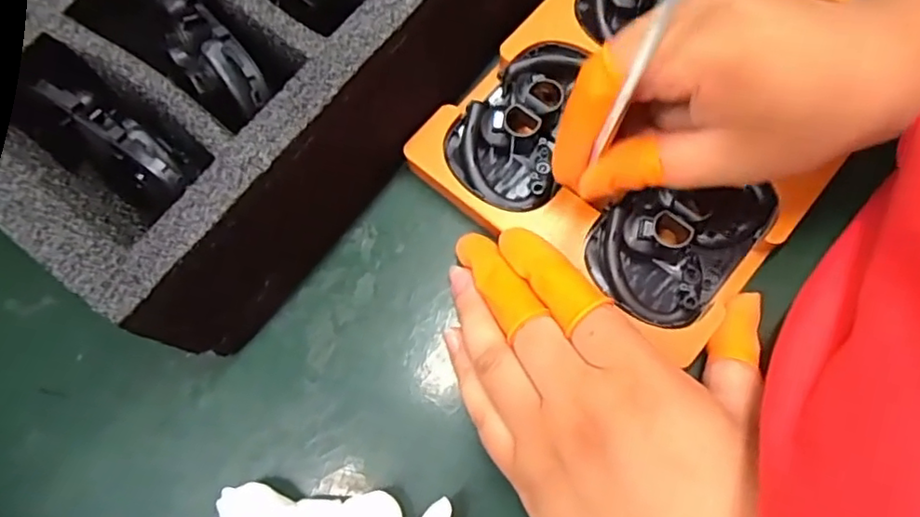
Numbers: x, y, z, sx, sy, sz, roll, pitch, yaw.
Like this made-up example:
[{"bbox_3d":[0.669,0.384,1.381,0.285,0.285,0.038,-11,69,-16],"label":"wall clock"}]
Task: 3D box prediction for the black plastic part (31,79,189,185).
[{"bbox_3d":[-0.127,-0.046,0.227,0.066,0.026,0.017,36,78,14],"label":"black plastic part"}]

